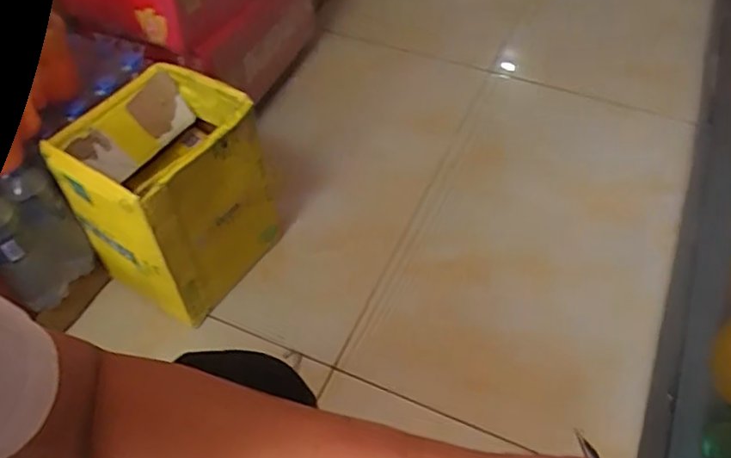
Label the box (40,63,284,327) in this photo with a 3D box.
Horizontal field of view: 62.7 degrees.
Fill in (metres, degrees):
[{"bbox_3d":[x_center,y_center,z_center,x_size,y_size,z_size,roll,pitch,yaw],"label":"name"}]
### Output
[{"bbox_3d":[-0.298,-0.057,0.920,0.236,0.286,0.237,28,57,20],"label":"box"}]

